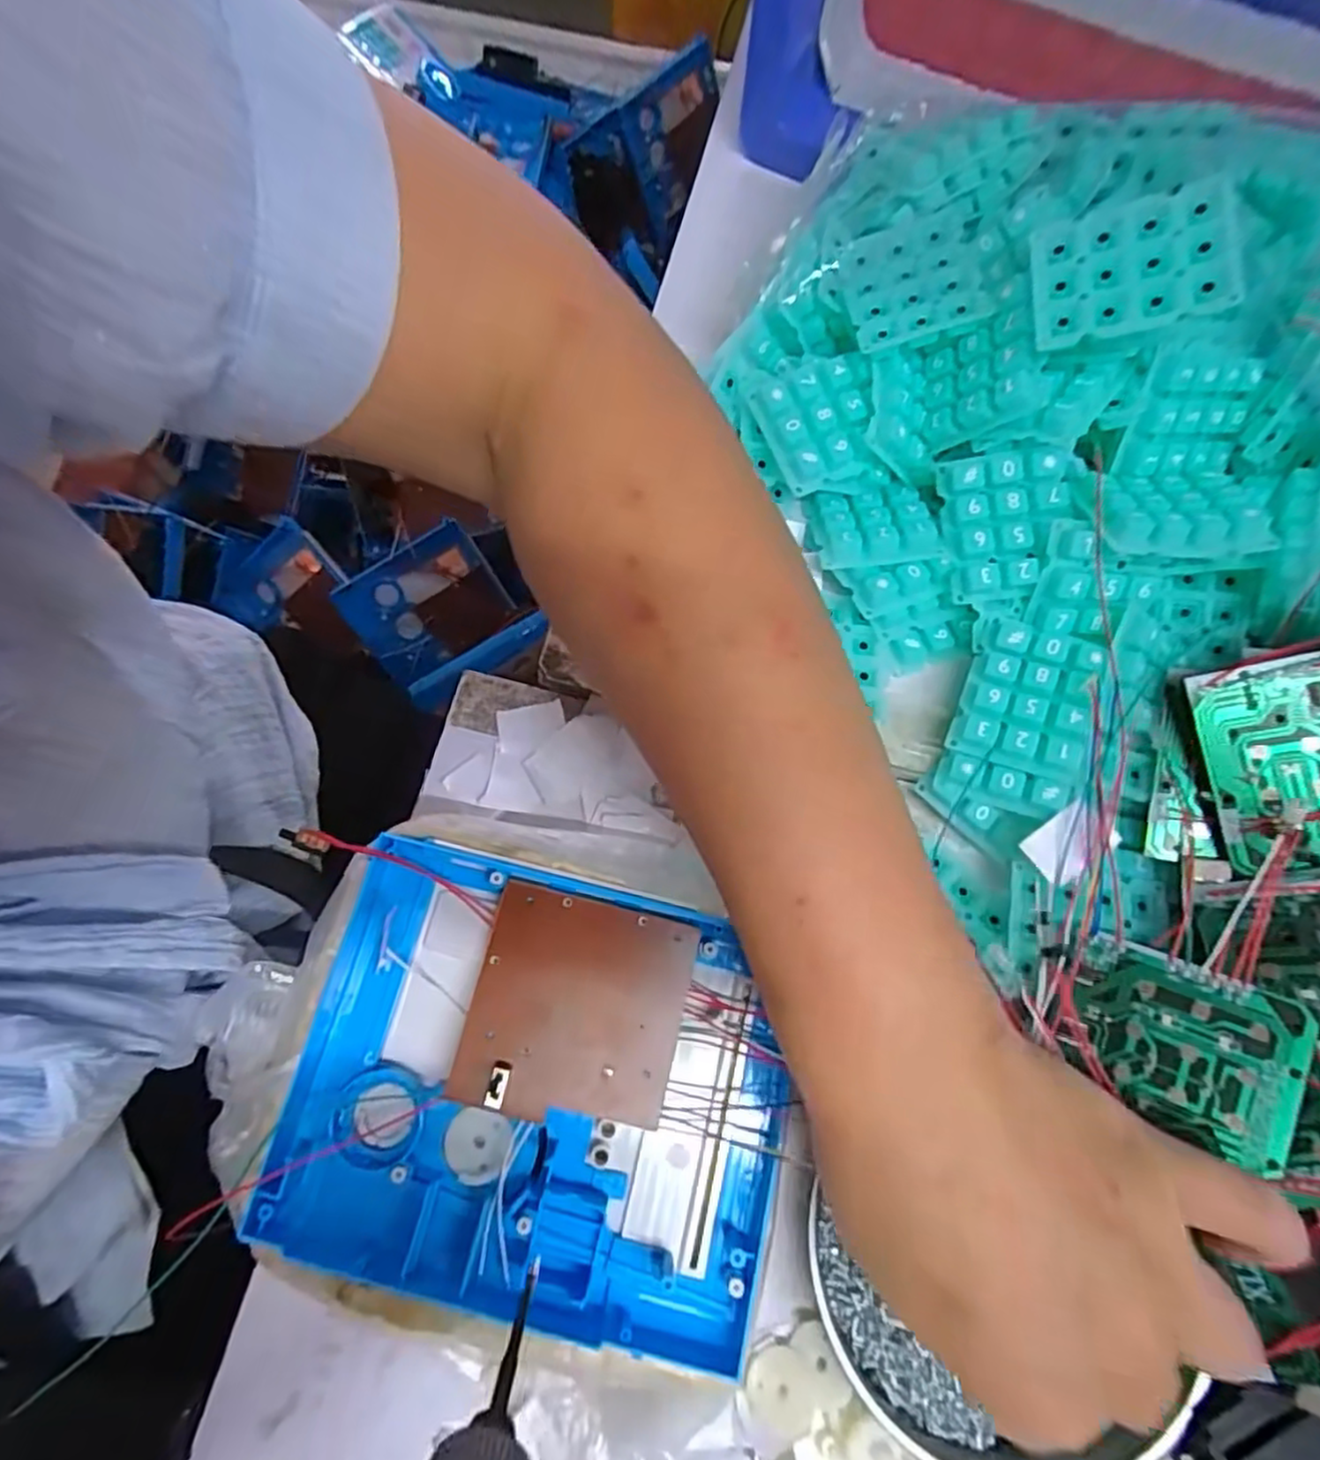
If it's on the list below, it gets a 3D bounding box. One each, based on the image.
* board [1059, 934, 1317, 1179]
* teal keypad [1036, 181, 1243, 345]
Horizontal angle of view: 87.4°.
[{"bbox_3d":[0.172,0.105,0.229,0.061,0.004,0.053,16,79,34],"label":"board"},{"bbox_3d":[0.167,-0.164,0.245,0.058,0.006,0.048,-3,80,25],"label":"teal keypad"}]

